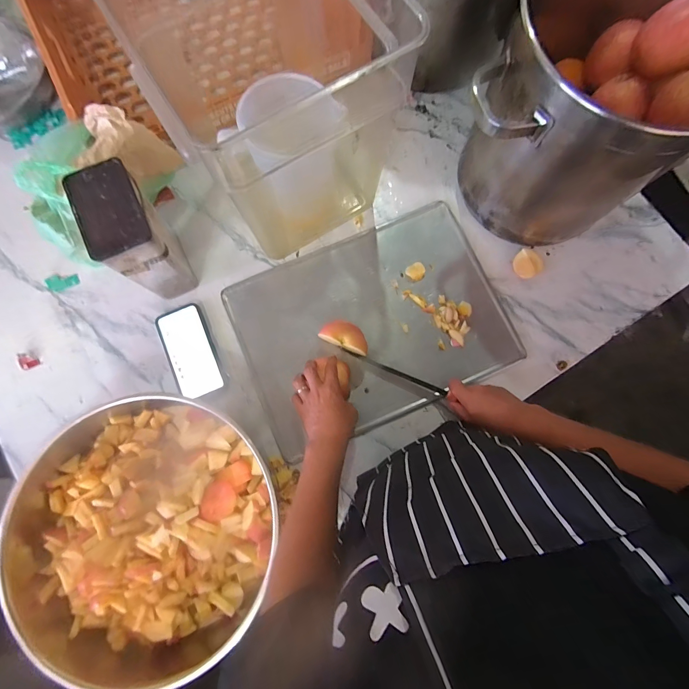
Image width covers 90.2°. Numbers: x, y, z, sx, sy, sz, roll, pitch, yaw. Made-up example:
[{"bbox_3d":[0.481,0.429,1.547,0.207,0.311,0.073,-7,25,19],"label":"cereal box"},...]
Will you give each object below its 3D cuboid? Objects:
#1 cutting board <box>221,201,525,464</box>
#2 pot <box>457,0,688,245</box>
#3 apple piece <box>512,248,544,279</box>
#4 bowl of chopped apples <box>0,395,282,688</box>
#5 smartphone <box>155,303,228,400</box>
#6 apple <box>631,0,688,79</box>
[{"bbox_3d":[0.046,-0.039,0.609,0.448,0.020,0.326,-23,81,-4],"label":"cutting board"},{"bbox_3d":[0.344,-0.328,0.504,0.309,0.308,0.274,19,80,4],"label":"pot"},{"bbox_3d":[0.329,-0.144,0.618,0.049,0.019,0.054,44,83,8],"label":"apple piece"},{"bbox_3d":[-0.285,0.274,0.500,0.343,0.100,0.344,0,79,1],"label":"bowl of chopped apples"},{"bbox_3d":[-0.268,0.013,0.597,0.080,0.012,0.166,-24,80,-4],"label":"smartphone"},{"bbox_3d":[0.407,-0.377,0.424,0.078,0.067,0.063,39,82,7],"label":"apple"}]

